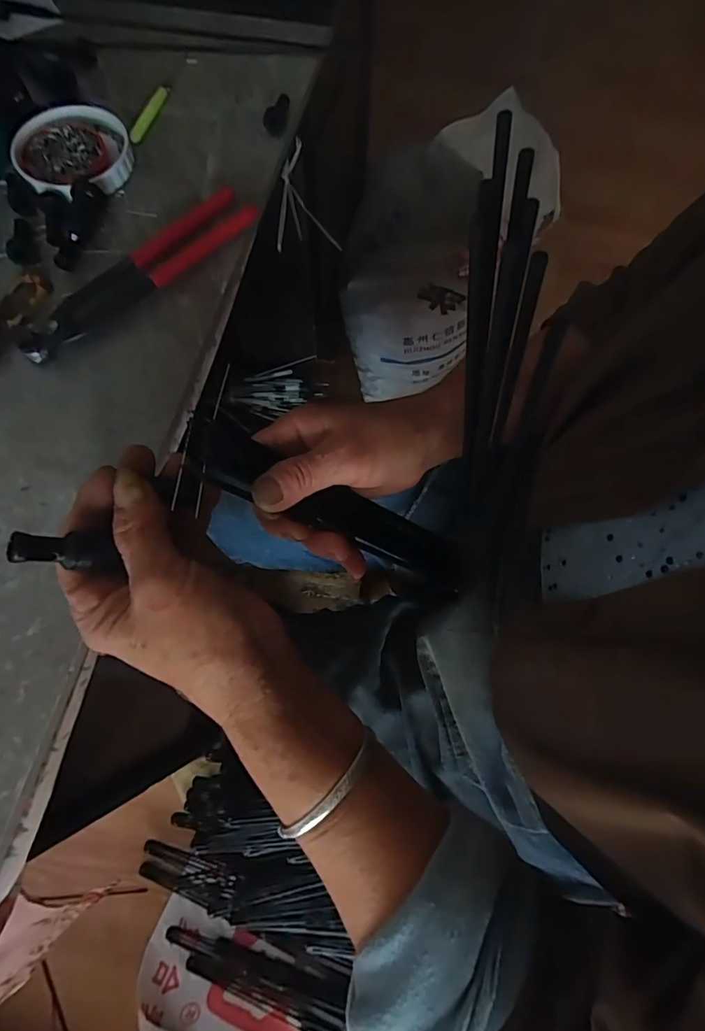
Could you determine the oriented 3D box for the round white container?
[{"bbox_3d":[-0.228,-0.297,0.396,0.088,0.017,0.093,-16,74,-6],"label":"round white container"}]

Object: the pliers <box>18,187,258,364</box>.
[{"bbox_3d":[-0.155,-0.177,0.350,0.191,0.011,0.040,-41,78,-12],"label":"pliers"}]

